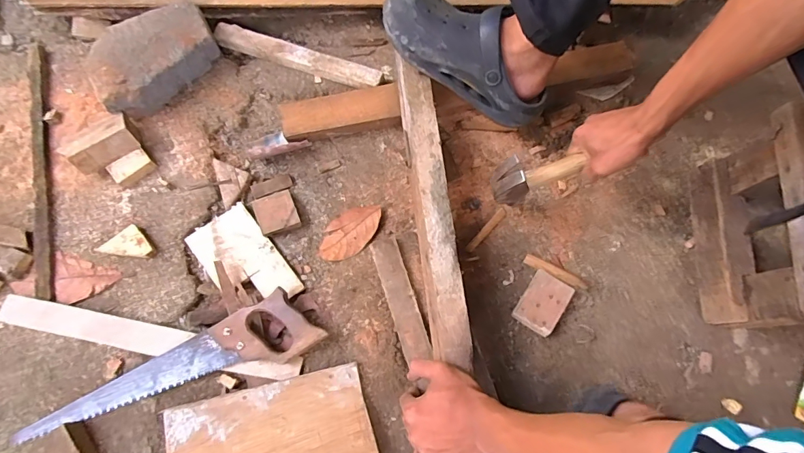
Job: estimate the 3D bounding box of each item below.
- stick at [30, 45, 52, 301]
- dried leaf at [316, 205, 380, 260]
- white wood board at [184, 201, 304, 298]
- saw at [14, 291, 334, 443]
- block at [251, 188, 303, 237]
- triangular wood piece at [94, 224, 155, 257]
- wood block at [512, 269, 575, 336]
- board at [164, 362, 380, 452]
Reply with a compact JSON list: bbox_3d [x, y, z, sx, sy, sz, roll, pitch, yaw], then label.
[{"bbox_3d":[-0.582,-0.106,0.701,0.023,0.017,0.460,-15,74,-4],"label":"stick"},{"bbox_3d":[-0.080,0.008,0.676,0.111,0.014,0.063,-42,78,-12],"label":"dried leaf"},{"bbox_3d":[-0.244,0.053,0.664,0.100,0.012,0.174,-38,77,-11],"label":"white wood board"},{"bbox_3d":[-0.317,0.189,0.598,0.411,0.033,0.085,-18,74,-6],"label":"saw"},{"bbox_3d":[-0.198,-0.024,0.684,0.060,0.019,0.064,-23,75,-7],"label":"block"},{"bbox_3d":[-0.415,0.020,0.657,0.081,0.022,0.045,6,73,2],"label":"triangular wood piece"},{"bbox_3d":[0.202,0.109,0.627,0.056,0.026,0.083,35,76,10],"label":"wood block"},{"bbox_3d":[-0.169,0.296,0.572,0.263,0.015,0.169,-13,74,-4],"label":"board"}]

